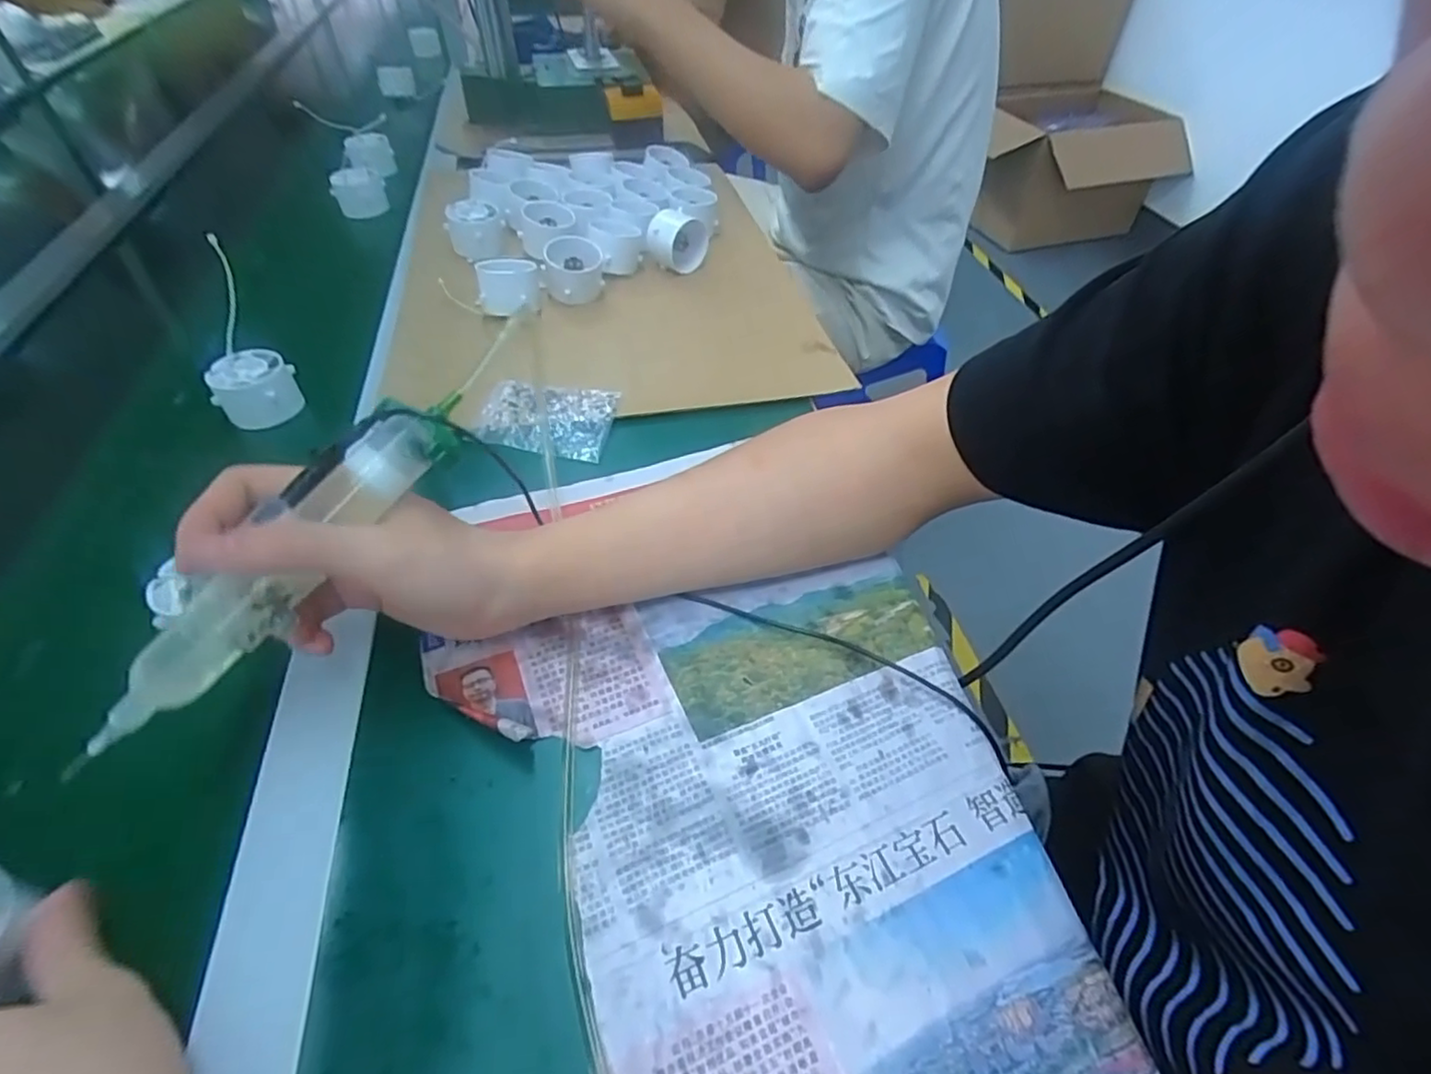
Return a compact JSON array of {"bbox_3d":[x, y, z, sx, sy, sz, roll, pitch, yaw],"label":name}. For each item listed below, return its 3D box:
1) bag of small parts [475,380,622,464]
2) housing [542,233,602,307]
[{"bbox_3d":[-0.123,-0.088,0.480,0.093,0.012,0.067,6,47,6],"label":"bag of small parts"},{"bbox_3d":[-0.130,-0.245,0.600,0.054,0.044,0.054,0,46,0],"label":"housing"}]

